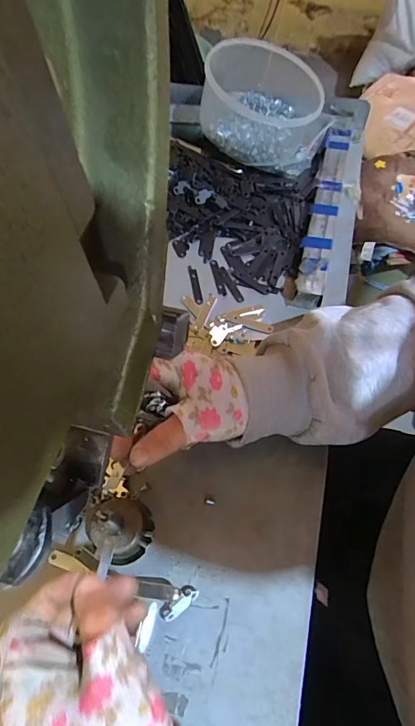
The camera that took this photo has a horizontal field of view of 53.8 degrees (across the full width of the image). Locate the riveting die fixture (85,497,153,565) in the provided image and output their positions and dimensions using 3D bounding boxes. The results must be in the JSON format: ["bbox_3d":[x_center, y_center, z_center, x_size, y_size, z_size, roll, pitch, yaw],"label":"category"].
[{"bbox_3d":[-0.068,0.126,0.316,0.049,0.019,0.043,39,67,20],"label":"riveting die fixture"}]

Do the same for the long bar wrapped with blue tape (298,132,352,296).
[{"bbox_3d":[0.142,-0.192,0.491,0.031,0.021,0.296,14,61,8],"label":"long bar wrapped with blue tape"}]

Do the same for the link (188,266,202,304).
[{"bbox_3d":[-0.014,-0.088,0.449,0.009,0.004,0.055,-8,60,-4],"label":"link"}]

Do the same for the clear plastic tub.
[{"bbox_3d":[0.075,-0.339,0.536,0.150,0.092,0.158,0,60,0],"label":"clear plastic tub"}]

